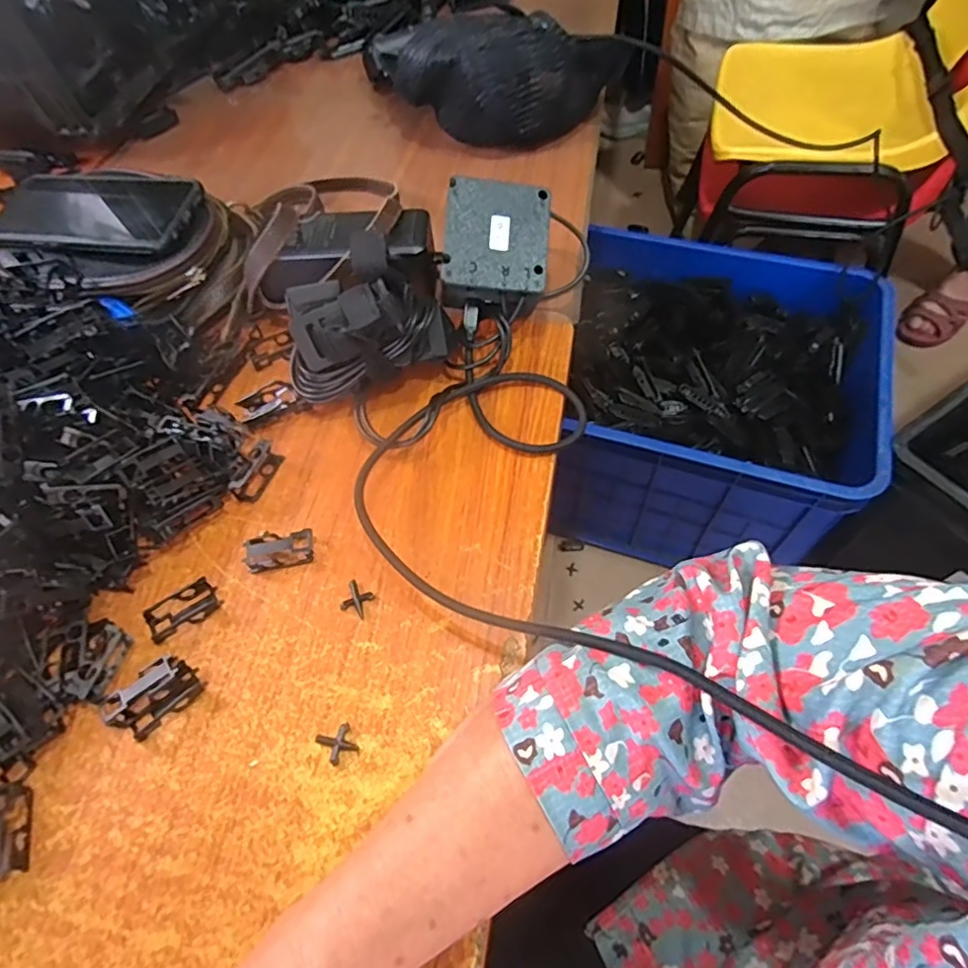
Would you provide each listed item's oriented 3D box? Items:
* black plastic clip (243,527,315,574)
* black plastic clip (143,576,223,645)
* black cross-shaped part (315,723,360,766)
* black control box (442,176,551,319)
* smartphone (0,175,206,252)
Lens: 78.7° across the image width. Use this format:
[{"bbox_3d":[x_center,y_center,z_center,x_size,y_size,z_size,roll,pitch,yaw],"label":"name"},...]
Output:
[{"bbox_3d":[-0.122,0.039,0.353,0.038,0.009,0.023,-9,58,-1],"label":"black plastic clip"},{"bbox_3d":[-0.173,0.072,0.337,0.039,0.006,0.022,-35,61,-16],"label":"black plastic clip"},{"bbox_3d":[-0.073,0.130,0.295,0.016,0.004,0.017,-32,61,-15],"label":"black cross-shaped part"},{"bbox_3d":[0.008,-0.165,0.414,0.070,0.025,0.087,3,85,-3],"label":"black control box"},{"bbox_3d":[-0.299,-0.210,0.454,0.155,0.008,0.079,8,65,11],"label":"smartphone"}]

